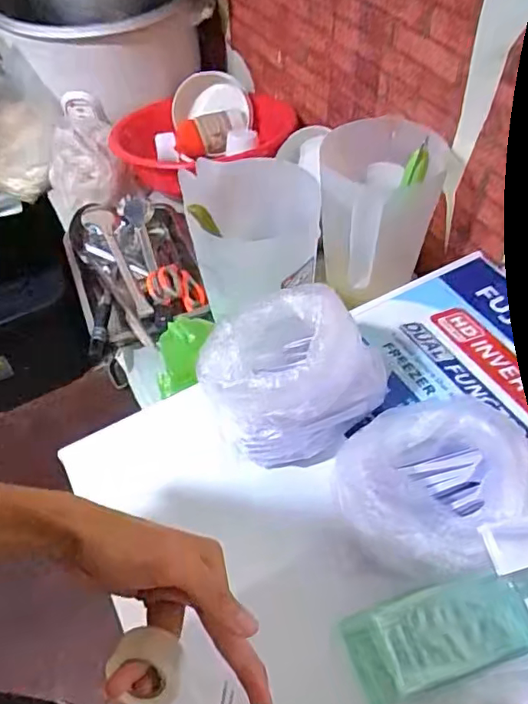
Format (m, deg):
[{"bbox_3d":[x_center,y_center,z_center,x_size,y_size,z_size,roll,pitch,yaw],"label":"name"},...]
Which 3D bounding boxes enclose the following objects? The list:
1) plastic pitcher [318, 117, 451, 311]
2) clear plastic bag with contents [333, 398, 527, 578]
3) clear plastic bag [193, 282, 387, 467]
[{"bbox_3d":[0.157,-0.204,0.786,0.151,0.203,0.197,2,51,5],"label":"plastic pitcher"},{"bbox_3d":[0.152,0.119,0.505,0.166,0.085,0.140,-38,58,-25],"label":"clear plastic bag with contents"},{"bbox_3d":[0.028,0.019,0.555,0.157,0.125,0.146,19,54,18],"label":"clear plastic bag"}]

